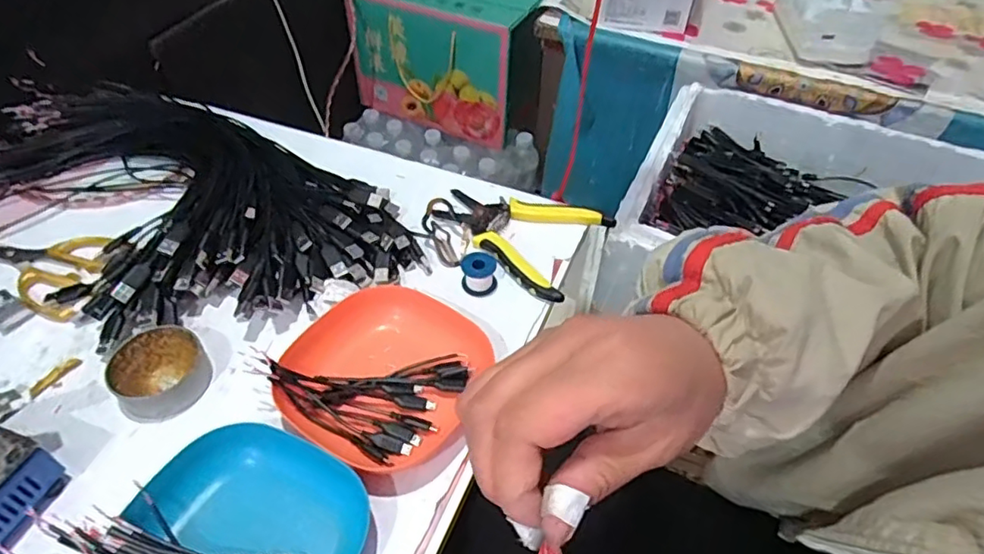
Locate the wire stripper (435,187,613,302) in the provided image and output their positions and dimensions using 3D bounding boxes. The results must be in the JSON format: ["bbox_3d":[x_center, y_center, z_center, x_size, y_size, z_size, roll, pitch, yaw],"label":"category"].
[{"bbox_3d":[0.024,-0.047,0.562,0.153,0.015,0.114,29,53,21],"label":"wire stripper"}]

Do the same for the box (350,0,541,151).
[{"bbox_3d":[-0.079,-0.425,1.134,0.324,0.237,0.168,22,51,16],"label":"box"}]

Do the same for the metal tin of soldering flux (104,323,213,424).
[{"bbox_3d":[-0.247,0.070,0.443,0.065,0.023,0.063,1,48,-2],"label":"metal tin of soldering flux"}]

